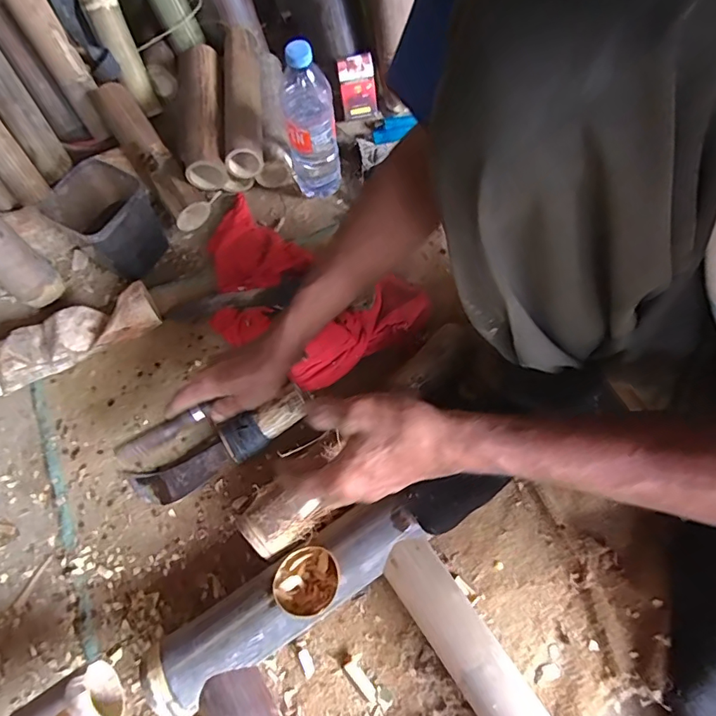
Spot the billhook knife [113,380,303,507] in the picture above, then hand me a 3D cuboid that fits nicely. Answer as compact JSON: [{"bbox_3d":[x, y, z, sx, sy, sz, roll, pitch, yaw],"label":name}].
[{"bbox_3d":[-0.172,0.111,0.597,0.235,0.046,0.055,-26,67,-9],"label":"billhook knife"}]

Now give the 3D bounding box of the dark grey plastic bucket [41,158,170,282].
[{"bbox_3d":[-0.346,-0.191,0.689,0.116,0.116,0.110,33,71,16],"label":"dark grey plastic bucket"}]

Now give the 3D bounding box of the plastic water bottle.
[{"bbox_3d":[-0.068,-0.326,0.685,0.069,0.239,0.062,-10,64,-1],"label":"plastic water bottle"}]

